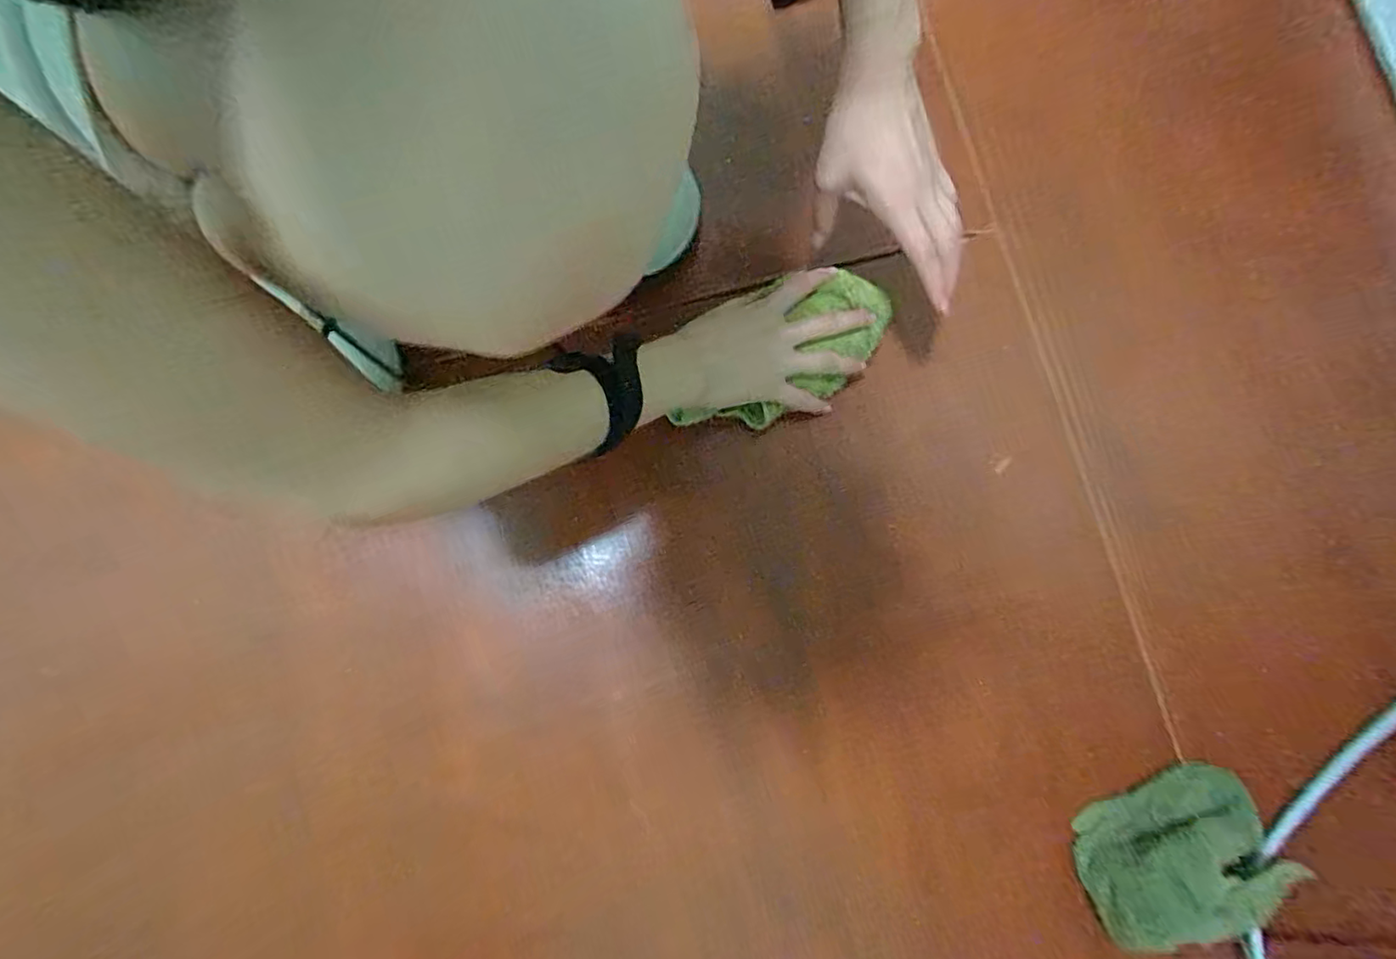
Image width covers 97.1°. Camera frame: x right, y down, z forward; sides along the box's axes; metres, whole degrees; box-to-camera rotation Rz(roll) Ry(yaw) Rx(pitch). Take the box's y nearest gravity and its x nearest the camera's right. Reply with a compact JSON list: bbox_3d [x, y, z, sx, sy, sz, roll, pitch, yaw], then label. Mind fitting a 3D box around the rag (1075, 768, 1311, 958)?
[{"bbox_3d":[0.347,0.268,0.437,0.141,0.075,0.090,-19,84,-4],"label":"rag"}]

